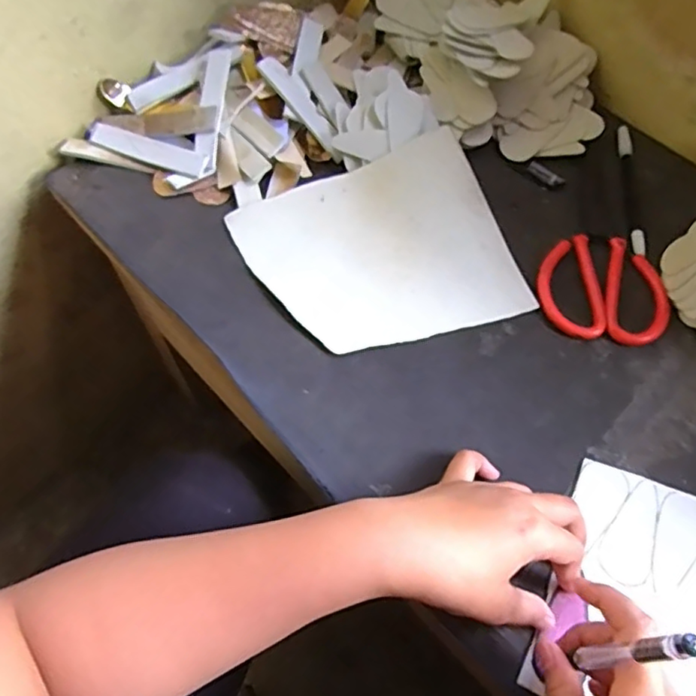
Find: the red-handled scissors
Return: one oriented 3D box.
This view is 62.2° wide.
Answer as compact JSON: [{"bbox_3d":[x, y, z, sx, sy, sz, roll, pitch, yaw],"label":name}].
[{"bbox_3d":[0.224,-0.088,0.477,0.100,0.007,0.197,23,64,8],"label":"red-handled scissors"}]

